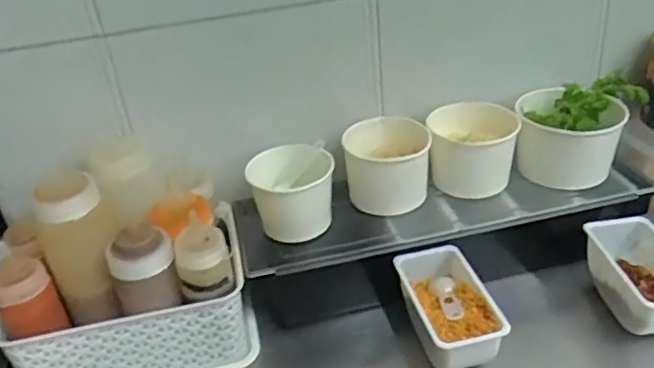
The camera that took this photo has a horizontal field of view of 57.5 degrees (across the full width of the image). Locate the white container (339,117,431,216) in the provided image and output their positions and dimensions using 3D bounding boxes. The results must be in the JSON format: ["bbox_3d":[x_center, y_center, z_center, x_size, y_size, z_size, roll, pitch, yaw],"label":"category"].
[{"bbox_3d":[0.072,-0.023,0.713,0.100,0.081,0.095,-6,31,2],"label":"white container"}]

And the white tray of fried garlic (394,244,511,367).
[{"bbox_3d":[0.127,0.131,0.626,0.086,0.056,0.134,-8,31,-3],"label":"white tray of fried garlic"}]

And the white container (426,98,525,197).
[{"bbox_3d":[0.177,-0.037,0.730,0.106,0.099,0.084,1,31,13],"label":"white container"}]

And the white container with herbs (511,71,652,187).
[{"bbox_3d":[0.312,-0.059,0.755,0.129,0.122,0.146,13,36,30],"label":"white container with herbs"}]

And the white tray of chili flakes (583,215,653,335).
[{"bbox_3d":[0.346,0.103,0.644,0.092,0.060,0.147,-7,31,0],"label":"white tray of chili flakes"}]

